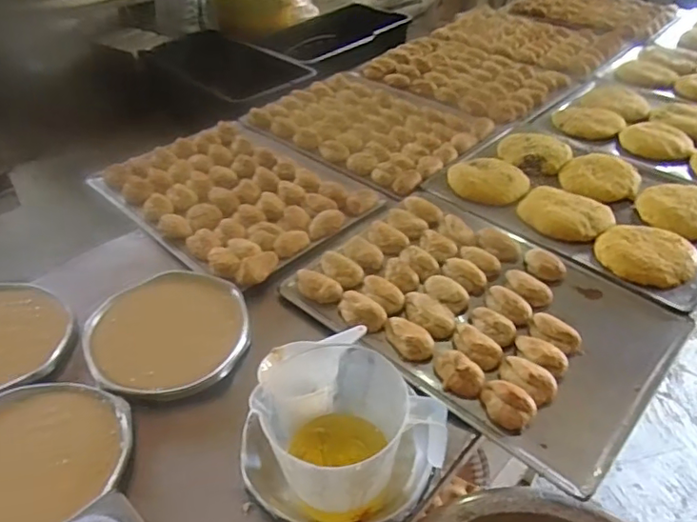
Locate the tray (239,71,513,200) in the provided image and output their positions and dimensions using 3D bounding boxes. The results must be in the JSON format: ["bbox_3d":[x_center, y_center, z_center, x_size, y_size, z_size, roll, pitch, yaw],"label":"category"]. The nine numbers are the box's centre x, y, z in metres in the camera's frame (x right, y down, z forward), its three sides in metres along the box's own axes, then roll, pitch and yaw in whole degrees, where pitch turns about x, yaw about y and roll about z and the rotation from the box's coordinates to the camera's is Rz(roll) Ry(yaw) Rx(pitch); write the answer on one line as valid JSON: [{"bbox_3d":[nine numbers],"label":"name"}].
[{"bbox_3d":[0.041,-0.287,1.143,0.440,0.044,0.336,32,50,32],"label":"tray"}]

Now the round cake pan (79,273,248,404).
[{"bbox_3d":[-0.226,0.091,0.698,0.191,0.026,0.190,0,41,0],"label":"round cake pan"}]

